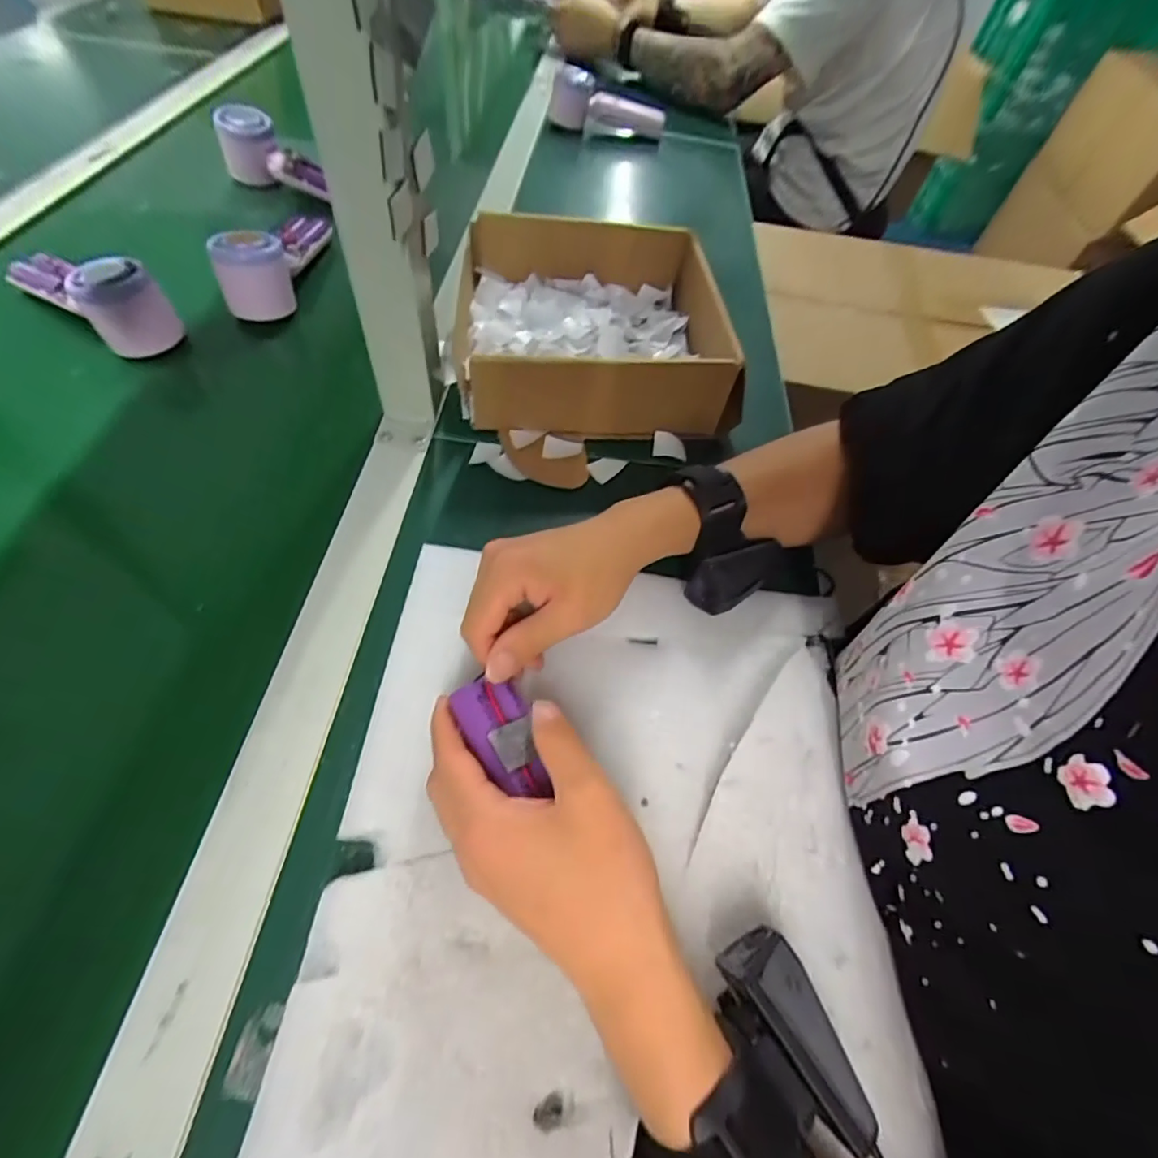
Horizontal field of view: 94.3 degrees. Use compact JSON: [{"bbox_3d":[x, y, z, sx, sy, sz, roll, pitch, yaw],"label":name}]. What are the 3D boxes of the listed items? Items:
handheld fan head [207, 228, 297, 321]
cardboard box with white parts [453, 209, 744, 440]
[{"bbox_3d":[-0.281,-0.262,0.465,0.048,0.057,0.043,11,57,-2],"label":"handheld fan head"},{"bbox_3d":[0.016,-0.231,0.475,0.223,0.074,0.239,1,58,-8],"label":"cardboard box with white parts"}]

